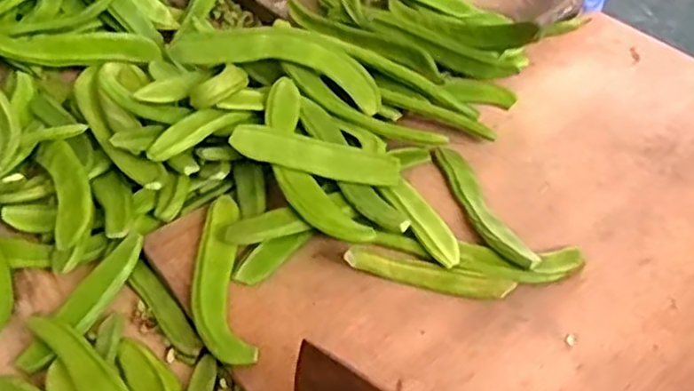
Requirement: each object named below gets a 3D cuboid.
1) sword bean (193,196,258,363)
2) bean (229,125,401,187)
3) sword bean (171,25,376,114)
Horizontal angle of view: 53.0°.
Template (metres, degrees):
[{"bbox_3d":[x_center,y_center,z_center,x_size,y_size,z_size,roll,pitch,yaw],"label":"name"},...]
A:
[{"bbox_3d":[-0.112,0.069,0.609,0.046,0.011,0.178,-8,46,-8],"label":"sword bean"},{"bbox_3d":[-0.029,-0.037,0.646,0.155,0.007,0.036,13,73,-2],"label":"bean"},{"bbox_3d":[-0.069,-0.136,0.721,0.211,0.061,0.059,8,46,7],"label":"sword bean"}]

